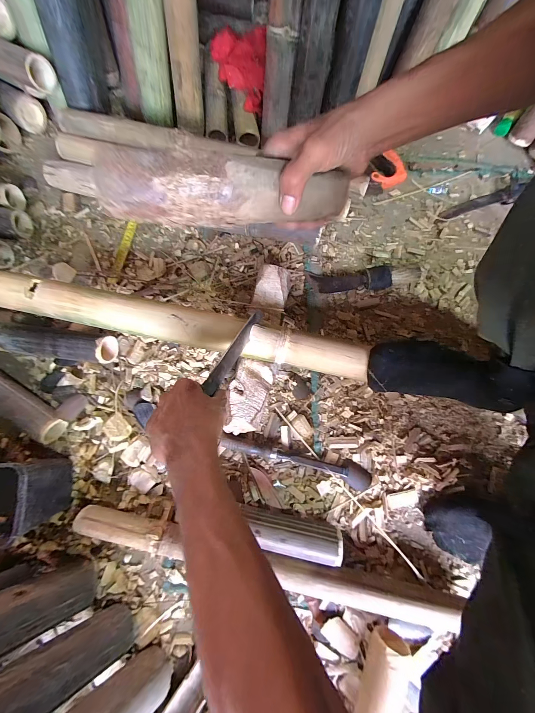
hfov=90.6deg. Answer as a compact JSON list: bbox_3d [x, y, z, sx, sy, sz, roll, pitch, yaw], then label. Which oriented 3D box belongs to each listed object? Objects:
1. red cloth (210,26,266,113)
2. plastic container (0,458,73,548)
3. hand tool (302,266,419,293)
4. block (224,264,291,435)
[{"bbox_3d":[-0.067,-0.691,0.645,0.127,0.066,0.218,-5,77,-1],"label":"red cloth"},{"bbox_3d":[-0.404,0.224,0.429,0.112,0.125,0.105,0,77,0],"label":"plastic container"},{"bbox_3d":[0.208,-0.171,0.577,0.229,0.040,0.051,-3,77,-1],"label":"hand tool"},{"bbox_3d":[-0.015,-0.018,0.526,0.076,0.058,0.333,13,77,3],"label":"block"}]

